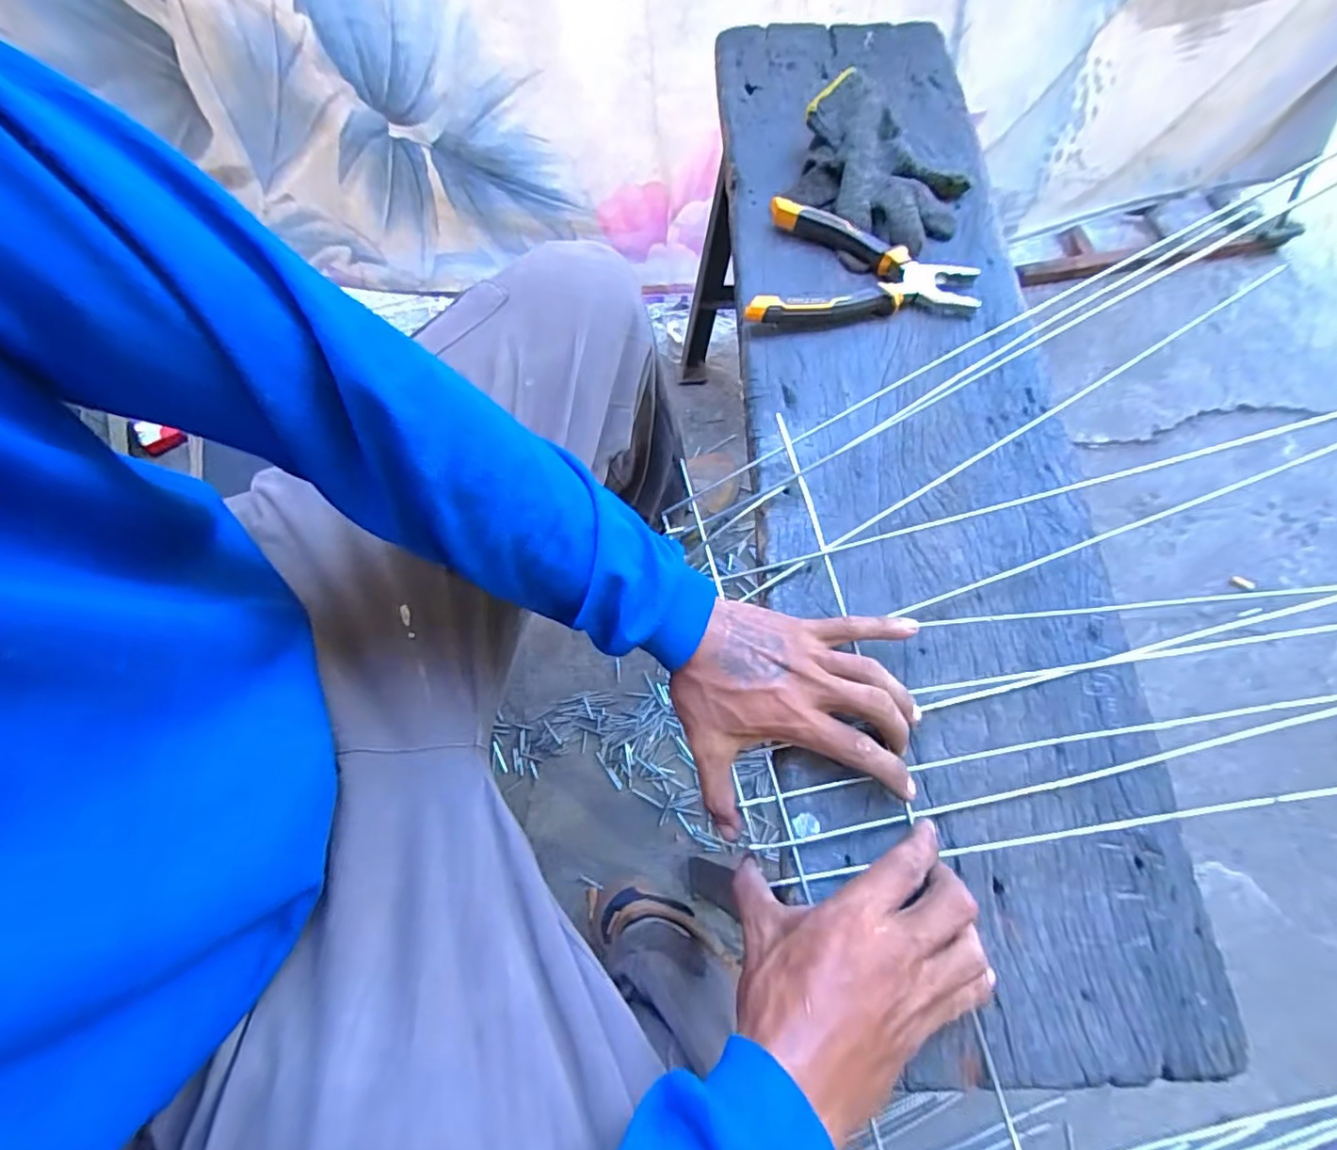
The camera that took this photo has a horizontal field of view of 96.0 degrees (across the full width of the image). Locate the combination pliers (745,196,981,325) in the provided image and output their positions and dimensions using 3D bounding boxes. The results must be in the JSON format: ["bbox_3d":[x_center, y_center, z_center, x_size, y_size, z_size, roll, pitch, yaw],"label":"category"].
[{"bbox_3d":[0.169,-0.254,0.512,0.184,0.028,0.125,12,74,5],"label":"combination pliers"}]

